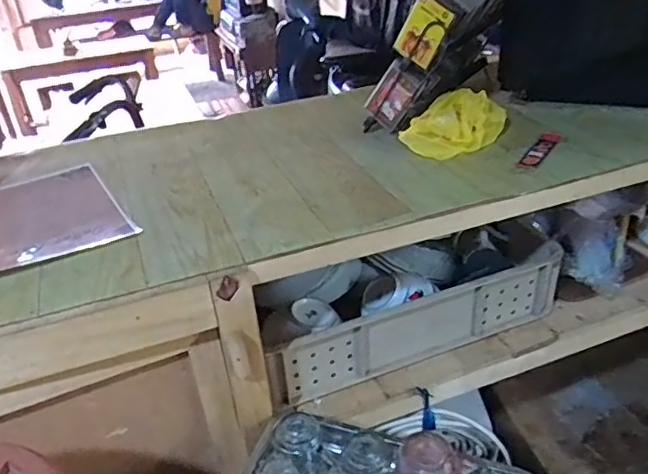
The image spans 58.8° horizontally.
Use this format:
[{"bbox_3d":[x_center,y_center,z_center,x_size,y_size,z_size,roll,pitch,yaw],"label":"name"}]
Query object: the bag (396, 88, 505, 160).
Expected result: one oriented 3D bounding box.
[{"bbox_3d":[0.239,-0.198,0.992,0.203,0.075,0.092,-19,36,-23],"label":"bag"}]

